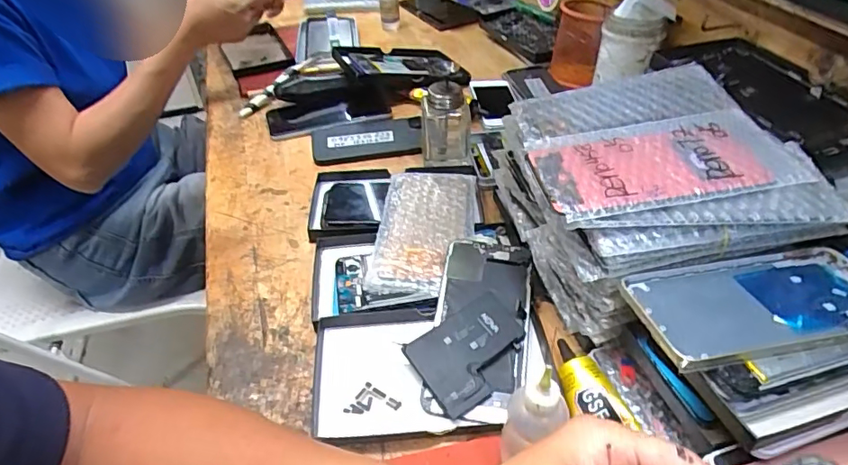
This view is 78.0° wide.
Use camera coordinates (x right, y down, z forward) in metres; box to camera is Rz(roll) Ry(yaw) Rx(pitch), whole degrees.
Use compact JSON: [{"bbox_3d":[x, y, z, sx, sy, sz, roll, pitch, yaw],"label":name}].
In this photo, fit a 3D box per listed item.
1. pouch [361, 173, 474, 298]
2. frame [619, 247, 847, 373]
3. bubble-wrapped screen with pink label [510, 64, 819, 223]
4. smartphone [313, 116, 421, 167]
[{"bbox_3d":[0.002,-0.009,0.511,0.090,0.005,0.178,3,46,7],"label":"pouch"},{"bbox_3d":[0.221,0.046,0.339,0.167,0.011,0.079,-7,35,-9],"label":"frame"},{"bbox_3d":[0.164,-0.074,0.400,0.179,0.016,0.158,-9,42,-6],"label":"bubble-wrapped screen with pink label"},{"bbox_3d":[-0.071,-0.116,0.667,0.140,0.014,0.084,-12,47,-8],"label":"smartphone"}]

